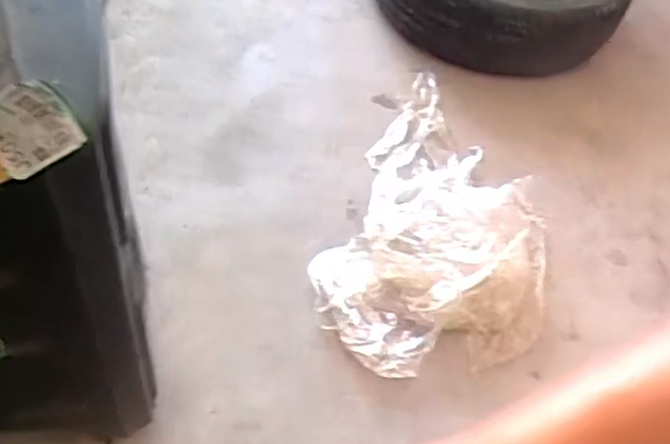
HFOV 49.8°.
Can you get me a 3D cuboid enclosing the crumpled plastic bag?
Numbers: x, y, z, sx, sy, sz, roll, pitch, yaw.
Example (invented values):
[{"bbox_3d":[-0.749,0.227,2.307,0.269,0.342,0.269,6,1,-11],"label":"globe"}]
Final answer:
[{"bbox_3d":[0.212,-0.015,1.271,0.368,0.095,0.631,22,55,6],"label":"crumpled plastic bag"}]

